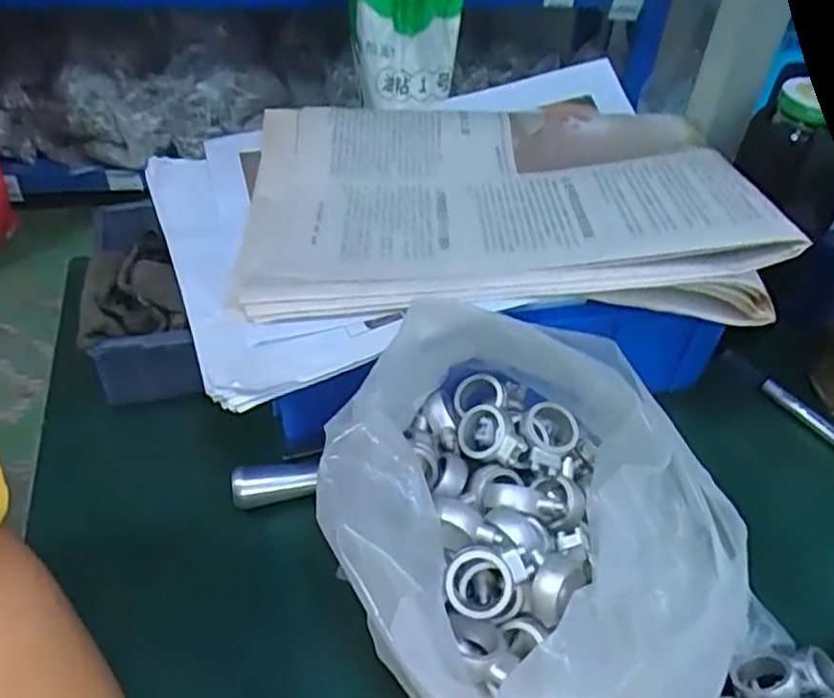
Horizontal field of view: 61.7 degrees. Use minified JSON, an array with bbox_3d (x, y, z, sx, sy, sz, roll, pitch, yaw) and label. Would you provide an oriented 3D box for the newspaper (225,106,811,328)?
[{"bbox_3d":[0.039,-0.093,0.403,0.275,0.043,0.198,-1,42,-5],"label":"newspaper"}]

